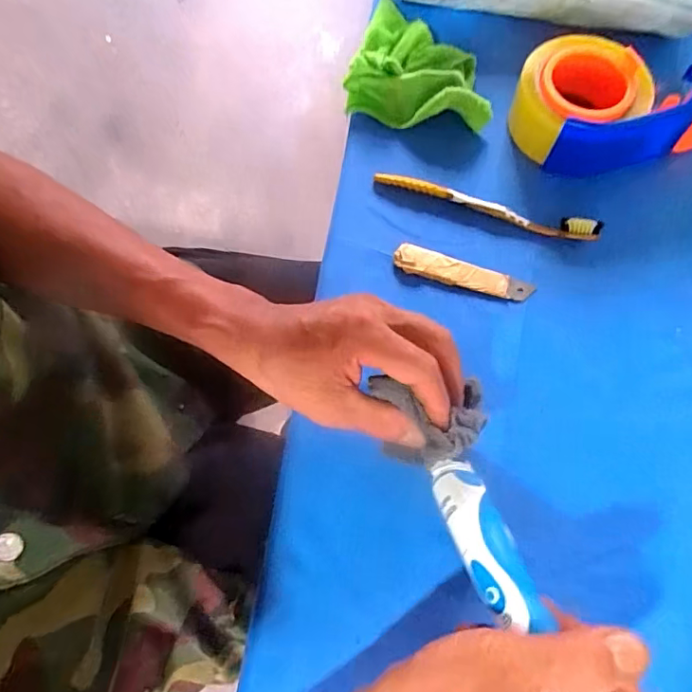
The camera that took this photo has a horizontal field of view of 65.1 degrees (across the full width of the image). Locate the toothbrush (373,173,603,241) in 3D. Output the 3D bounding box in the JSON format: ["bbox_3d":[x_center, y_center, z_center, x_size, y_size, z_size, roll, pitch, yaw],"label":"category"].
[{"bbox_3d":[0.114,-0.114,0.446,0.185,0.013,0.019,16,72,8],"label":"toothbrush"}]

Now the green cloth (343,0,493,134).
[{"bbox_3d":[0.071,-0.249,0.478,0.124,0.035,0.114,16,72,8],"label":"green cloth"}]

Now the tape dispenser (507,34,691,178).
[{"bbox_3d":[0.219,-0.204,0.451,0.153,0.059,0.105,-10,72,-3],"label":"tape dispenser"}]

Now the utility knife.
[{"bbox_3d":[0.093,-0.058,0.429,0.108,0.011,0.022,15,72,7],"label":"utility knife"}]

